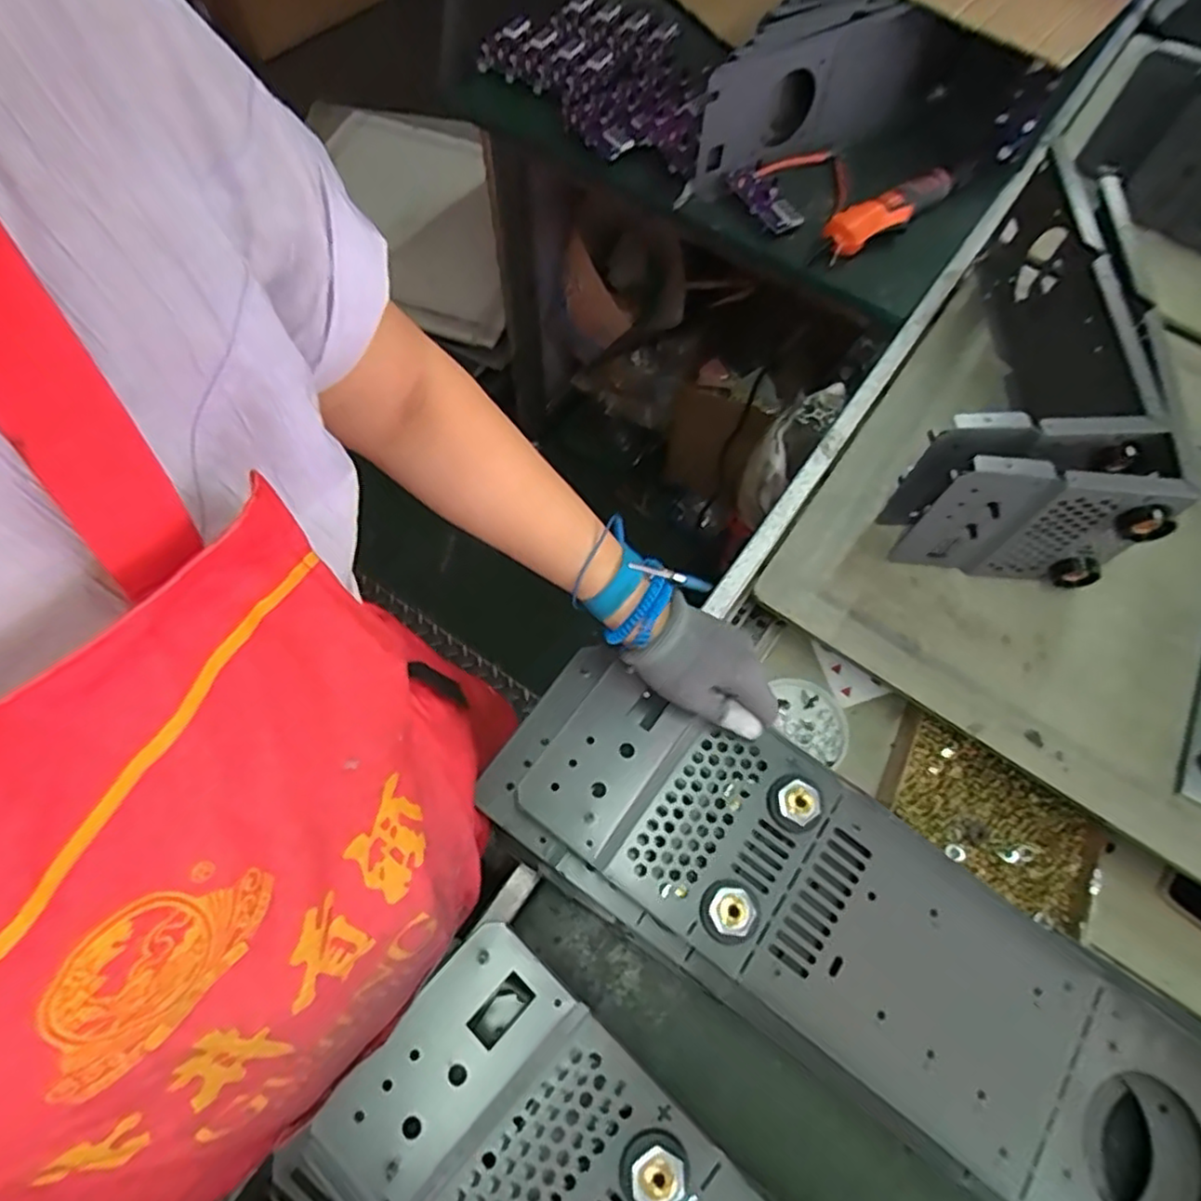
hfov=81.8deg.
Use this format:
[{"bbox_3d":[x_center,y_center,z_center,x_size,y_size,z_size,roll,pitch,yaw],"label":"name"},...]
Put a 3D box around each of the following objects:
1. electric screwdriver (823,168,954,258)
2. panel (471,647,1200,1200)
[{"bbox_3d":[0.365,-0.501,0.887,0.189,0.033,0.060,-31,70,-15],"label":"electric screwdriver"},{"bbox_3d":[0.209,0.249,0.465,0.621,0.043,0.166,34,69,8],"label":"panel"}]

